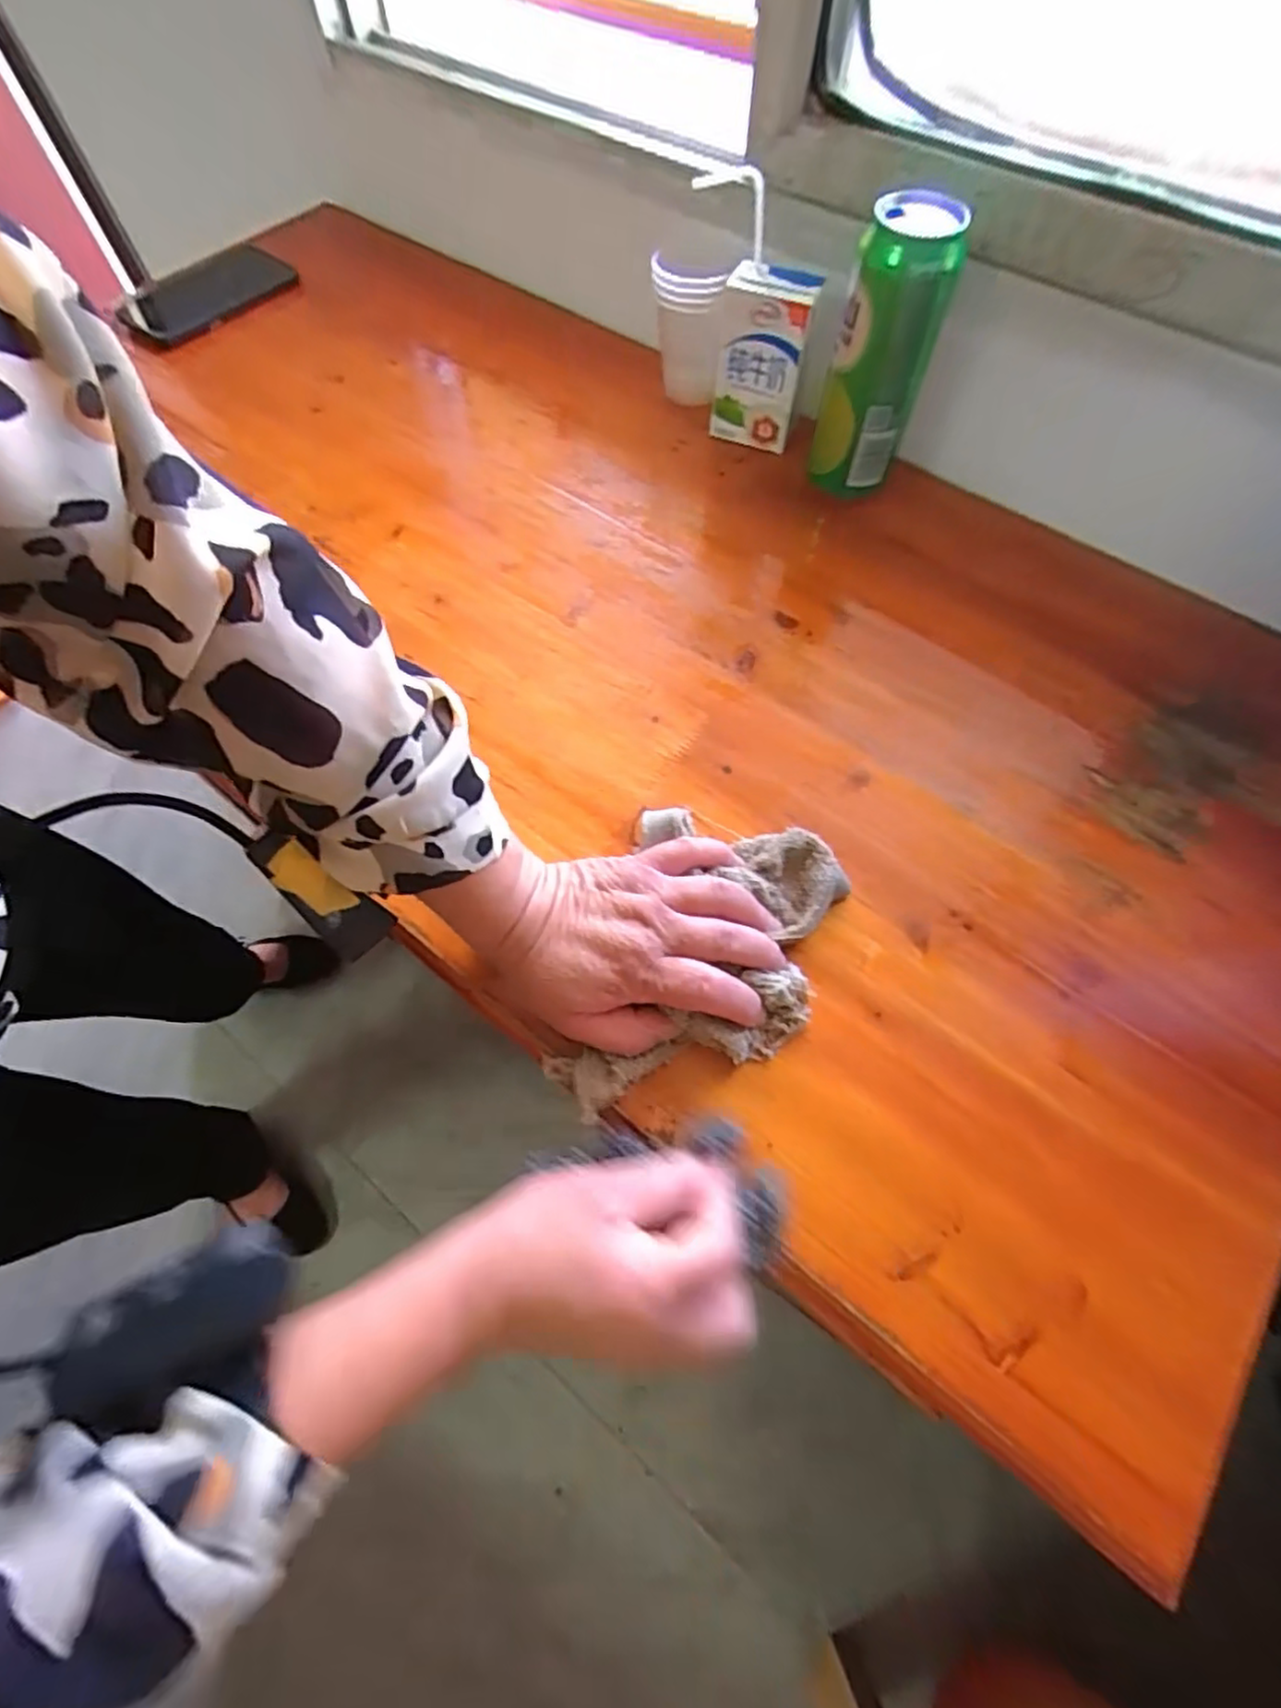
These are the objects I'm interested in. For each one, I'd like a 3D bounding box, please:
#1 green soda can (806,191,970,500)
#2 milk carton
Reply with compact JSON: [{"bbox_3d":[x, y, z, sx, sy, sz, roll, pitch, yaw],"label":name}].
[{"bbox_3d":[0.166,-0.344,0.483,0.070,0.172,0.059,19,66,9],"label":"green soda can"},{"bbox_3d":[0.096,-0.396,0.546,0.073,0.110,0.045,19,66,9],"label":"milk carton"}]

